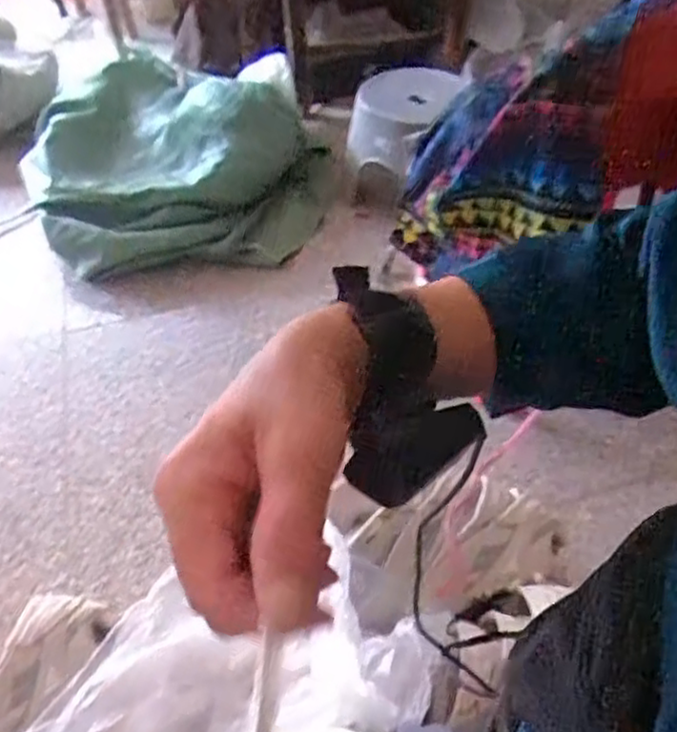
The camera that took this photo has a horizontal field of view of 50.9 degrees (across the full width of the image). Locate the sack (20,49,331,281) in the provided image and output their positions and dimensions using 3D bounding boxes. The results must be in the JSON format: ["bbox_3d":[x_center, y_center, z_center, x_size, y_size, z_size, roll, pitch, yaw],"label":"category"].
[{"bbox_3d":[-0.365,-0.485,1.600,0.636,0.226,0.593,-10,48,-9],"label":"sack"}]

